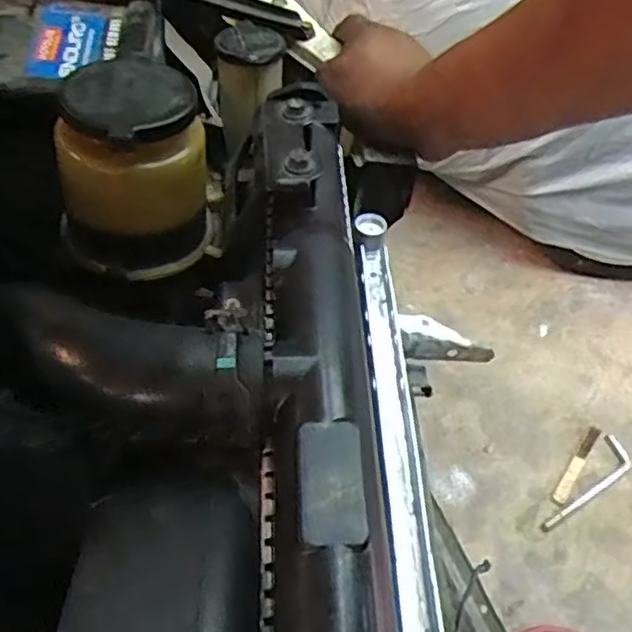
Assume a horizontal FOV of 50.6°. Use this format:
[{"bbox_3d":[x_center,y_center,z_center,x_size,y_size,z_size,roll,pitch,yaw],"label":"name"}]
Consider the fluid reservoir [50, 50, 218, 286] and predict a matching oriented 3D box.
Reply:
[{"bbox_3d":[-0.096,-0.082,0.363,0.078,0.091,0.077,-3,47,-14],"label":"fluid reservoir"}]

